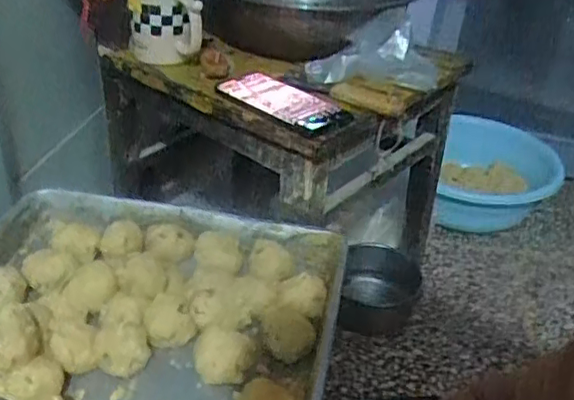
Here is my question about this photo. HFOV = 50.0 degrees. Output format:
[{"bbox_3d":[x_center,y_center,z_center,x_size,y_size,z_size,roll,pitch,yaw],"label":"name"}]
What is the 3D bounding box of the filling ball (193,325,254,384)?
[{"bbox_3d":[-0.060,0.149,0.581,0.052,0.036,0.048,4,33,-2],"label":"filling ball"}]

